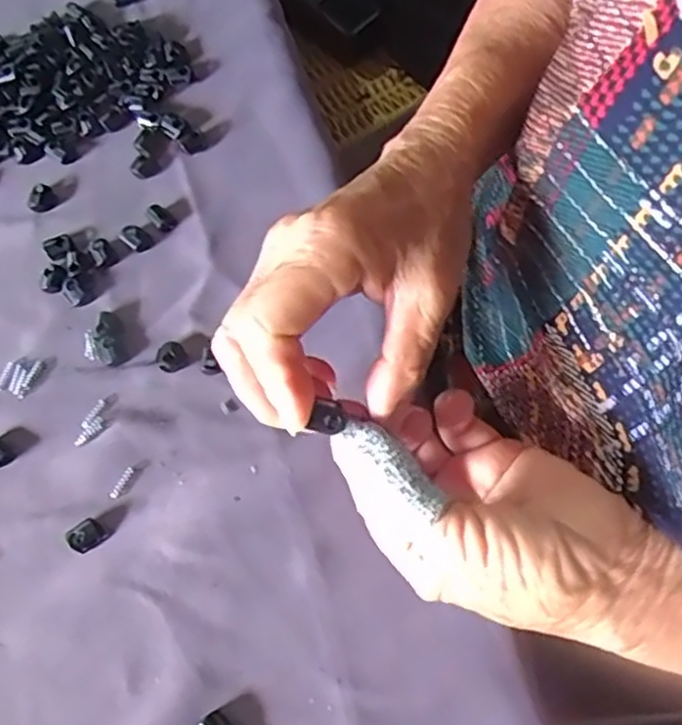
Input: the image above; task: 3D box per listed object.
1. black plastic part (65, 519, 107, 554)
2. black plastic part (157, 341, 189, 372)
[{"bbox_3d":[-0.119,0.080,0.323,0.015,0.006,0.014,-41,73,-13],"label":"black plastic part"},{"bbox_3d":[-0.087,-0.003,0.352,0.015,0.005,0.016,-1,69,2],"label":"black plastic part"}]

